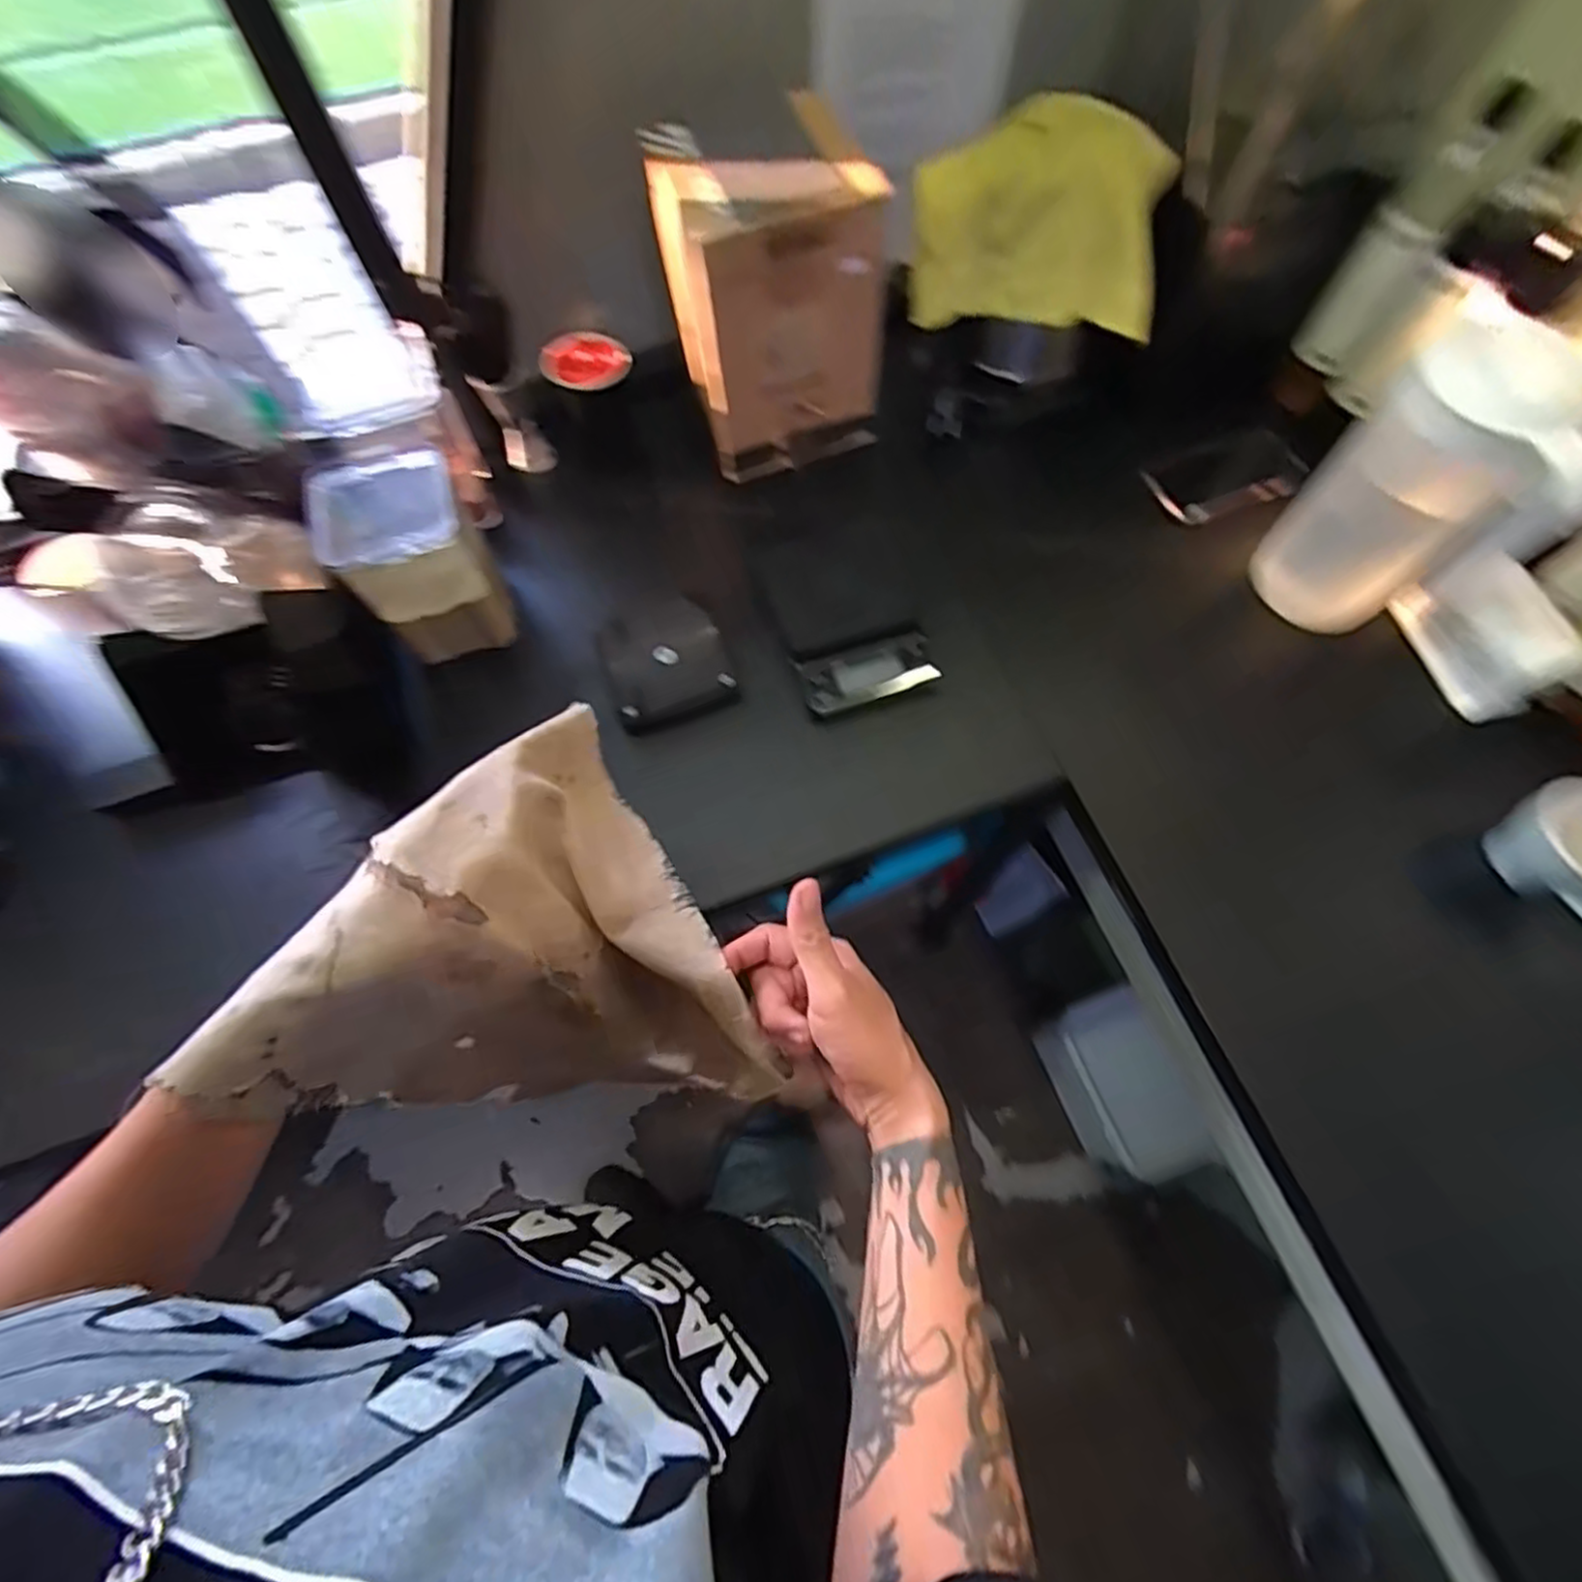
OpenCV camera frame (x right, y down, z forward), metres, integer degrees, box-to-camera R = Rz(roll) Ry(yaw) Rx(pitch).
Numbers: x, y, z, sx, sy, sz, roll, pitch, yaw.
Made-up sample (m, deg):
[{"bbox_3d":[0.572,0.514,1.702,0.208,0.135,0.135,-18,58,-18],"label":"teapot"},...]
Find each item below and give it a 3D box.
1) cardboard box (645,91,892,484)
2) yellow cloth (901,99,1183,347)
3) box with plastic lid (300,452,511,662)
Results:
[{"bbox_3d":[-0.011,-0.454,0.709,0.181,0.254,0.101,-25,69,-8],"label":"cardboard box"},{"bbox_3d":[0.244,-0.538,0.688,0.254,0.170,0.024,-3,49,-8],"label":"yellow cloth"},{"bbox_3d":[-0.335,-0.208,0.653,0.111,0.151,0.117,-25,69,-8],"label":"box with plastic lid"}]

